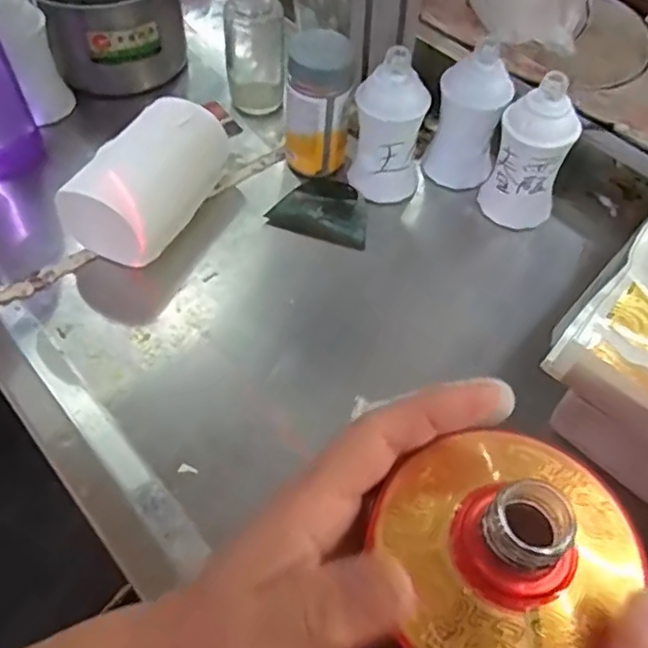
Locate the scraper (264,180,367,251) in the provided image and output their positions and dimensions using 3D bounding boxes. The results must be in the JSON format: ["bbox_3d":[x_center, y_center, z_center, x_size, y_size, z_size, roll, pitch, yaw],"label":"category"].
[{"bbox_3d":[-0.001,-0.094,0.527,0.082,0.016,0.051,15,57,10],"label":"scraper"}]

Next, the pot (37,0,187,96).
[{"bbox_3d":[-0.196,-0.289,0.601,0.132,0.095,0.106,-21,59,-13],"label":"pot"}]

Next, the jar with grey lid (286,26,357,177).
[{"bbox_3d":[-0.004,-0.180,0.521,0.055,0.106,0.055,0,56,0],"label":"jar with grey lid"}]

